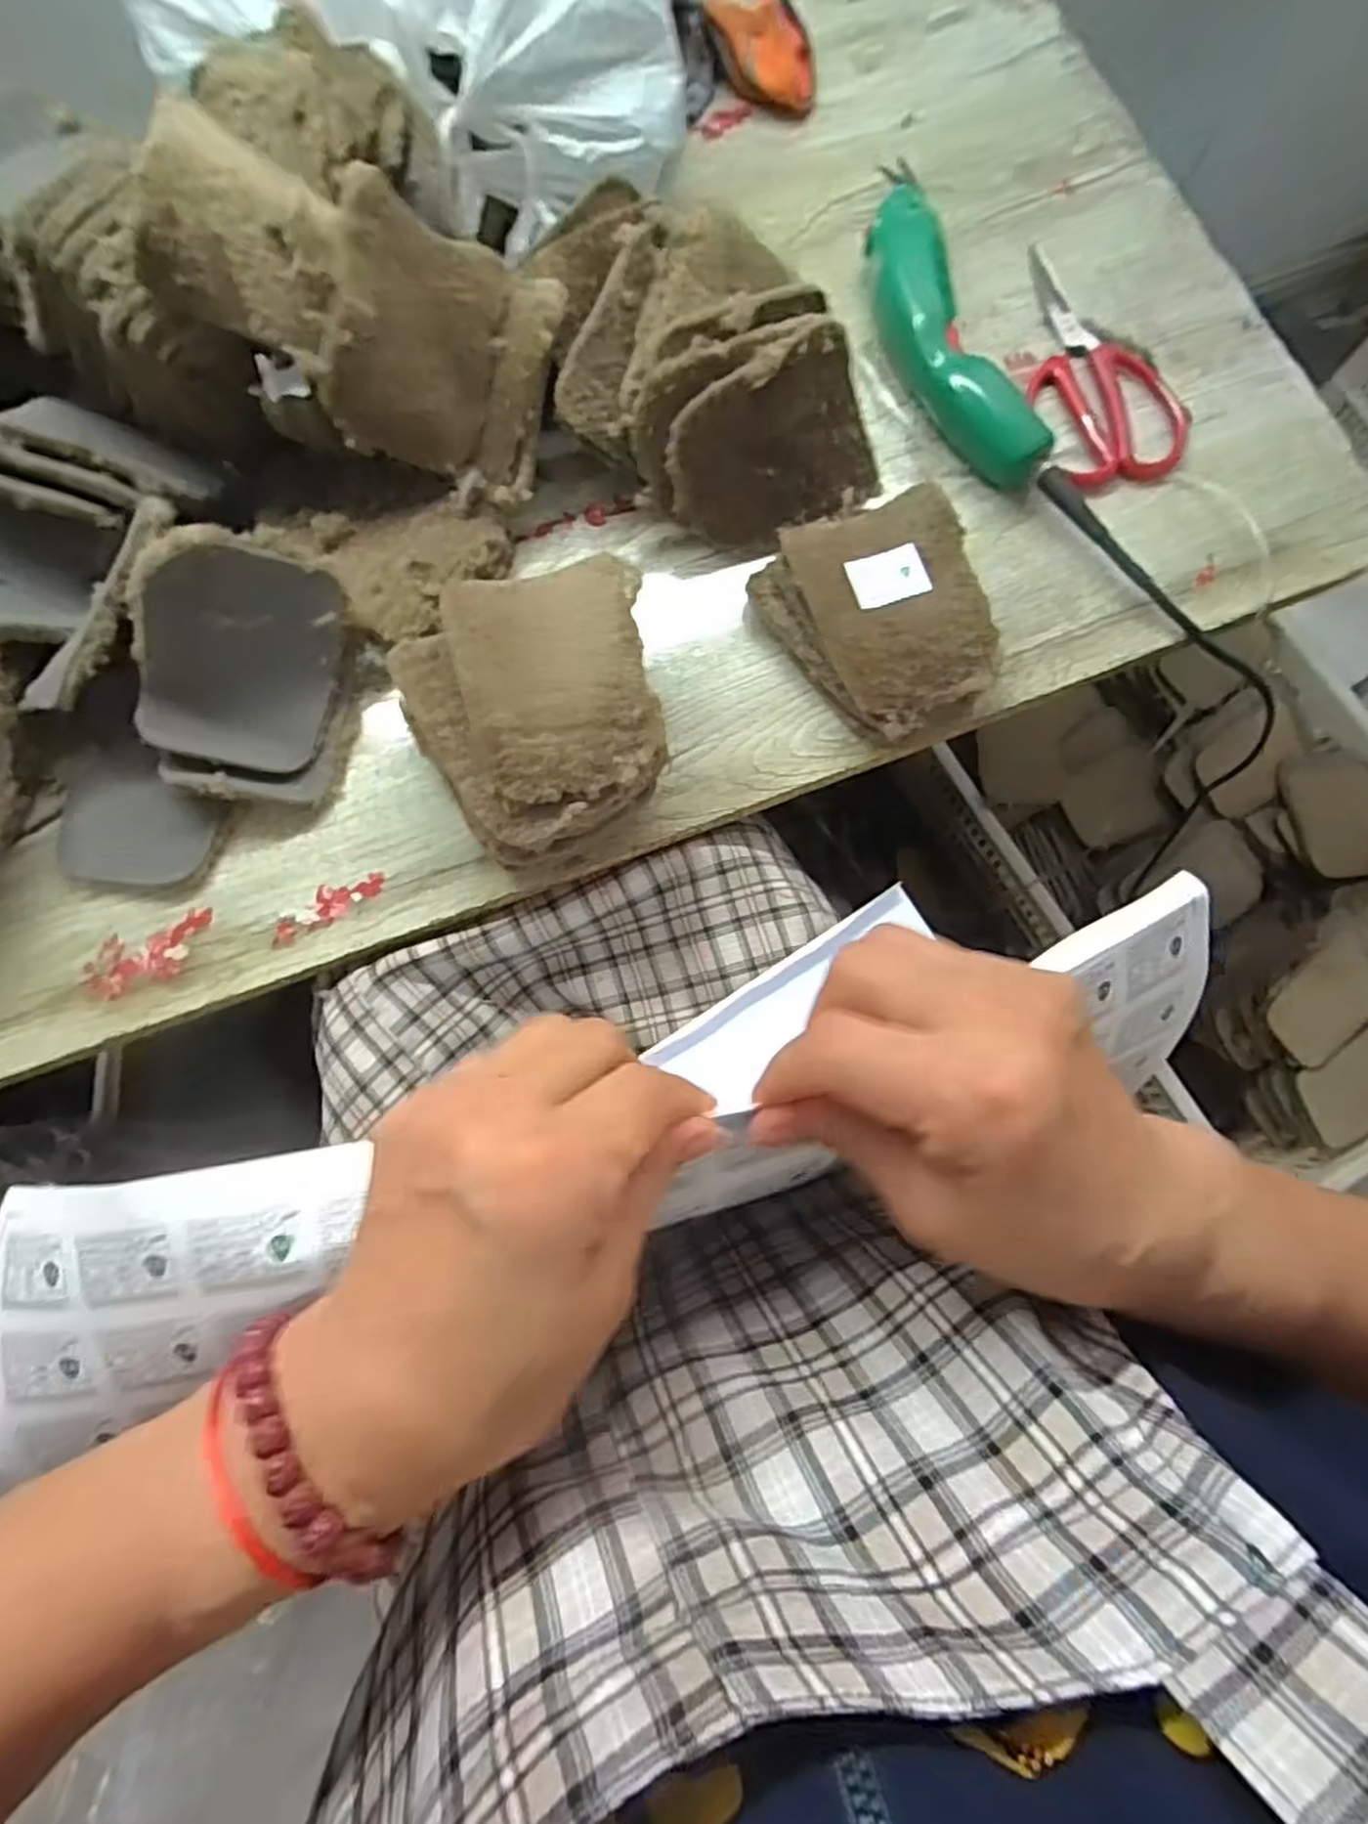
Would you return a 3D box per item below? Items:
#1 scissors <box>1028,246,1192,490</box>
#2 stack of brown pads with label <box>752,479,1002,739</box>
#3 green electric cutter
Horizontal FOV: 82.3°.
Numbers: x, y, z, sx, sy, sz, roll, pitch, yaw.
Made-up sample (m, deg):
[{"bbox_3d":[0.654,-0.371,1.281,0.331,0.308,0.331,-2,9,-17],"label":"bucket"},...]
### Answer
[{"bbox_3d":[0.270,-0.355,0.506,0.090,0.014,0.189,-2,77,0],"label":"scissors"},{"bbox_3d":[0.112,-0.169,0.449,0.110,0.046,0.139,-28,79,-6],"label":"stack of brown pads with label"},{"bbox_3d":[0.158,-0.381,0.501,0.060,0.039,0.252,-17,78,-4],"label":"green electric cutter"}]

